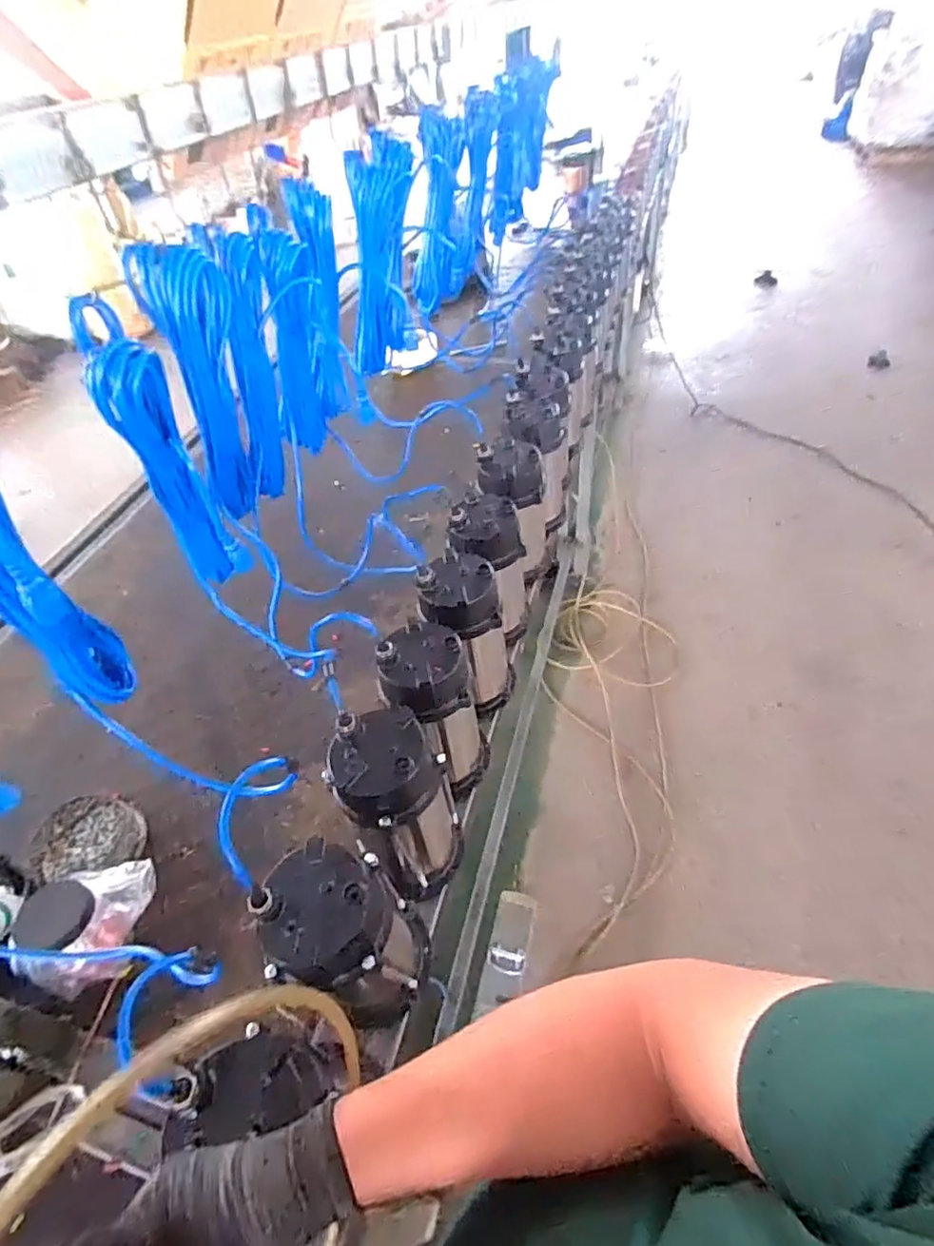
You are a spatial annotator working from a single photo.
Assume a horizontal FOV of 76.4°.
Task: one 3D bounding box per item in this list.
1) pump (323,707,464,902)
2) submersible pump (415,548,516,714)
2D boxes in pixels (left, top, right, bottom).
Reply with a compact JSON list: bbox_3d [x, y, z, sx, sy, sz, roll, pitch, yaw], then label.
[{"bbox_3d":[-0.083,0.226,0.738,0.124,0.249,0.120,29,56,28],"label":"pump"},{"bbox_3d":[0.004,0.022,0.926,0.129,0.264,0.146,-5,47,2],"label":"submersible pump"}]

